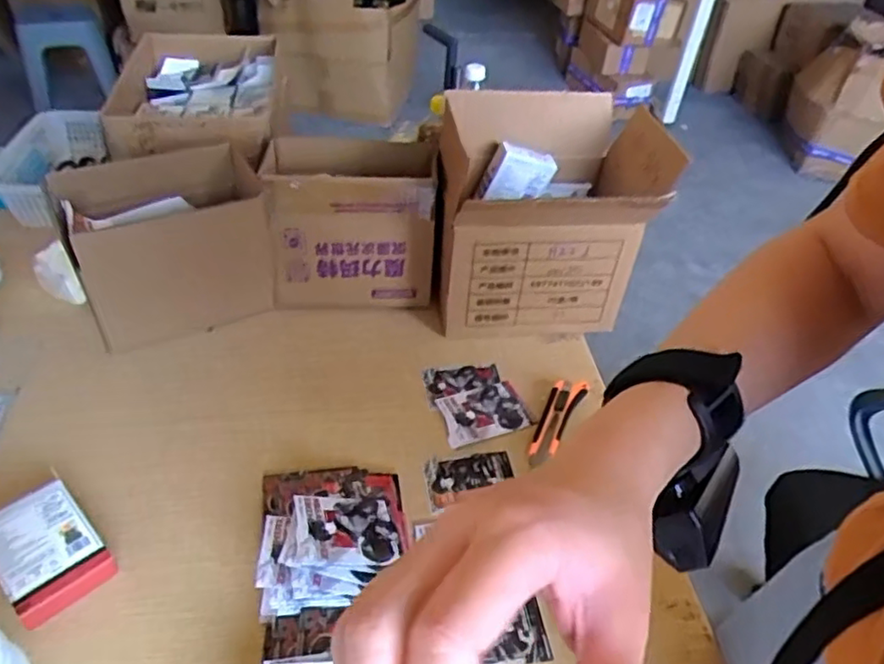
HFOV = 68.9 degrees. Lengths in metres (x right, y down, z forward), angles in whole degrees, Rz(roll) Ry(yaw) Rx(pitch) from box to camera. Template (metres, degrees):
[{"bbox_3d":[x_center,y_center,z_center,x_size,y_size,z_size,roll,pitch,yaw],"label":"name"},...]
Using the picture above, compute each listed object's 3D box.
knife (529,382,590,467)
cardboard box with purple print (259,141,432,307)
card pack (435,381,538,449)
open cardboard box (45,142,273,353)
[{"bbox_3d":[0.135,0.101,0.764,0.039,0.020,0.135,22,45,18],"label":"knife"},{"bbox_3d":[-0.122,-0.142,0.876,0.204,0.203,0.136,0,42,-5],"label":"cardboard box with purple print"},{"bbox_3d":[0.050,0.095,0.770,0.107,0.010,0.077,-13,45,-19],"label":"card pack"},{"bbox_3d":[-0.326,-0.093,0.791,0.216,0.200,0.133,-12,45,-18],"label":"open cardboard box"}]

